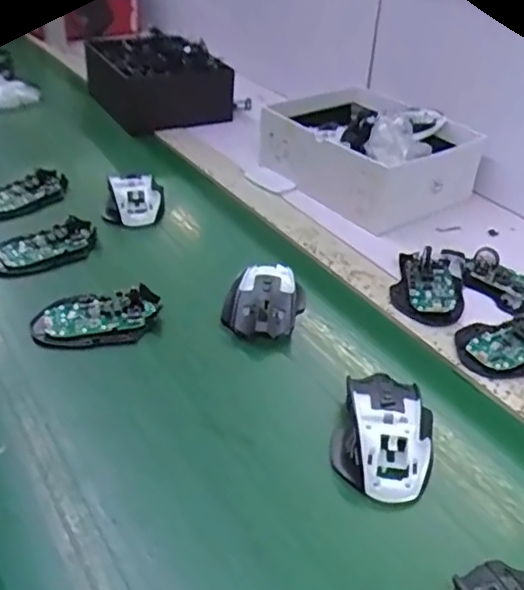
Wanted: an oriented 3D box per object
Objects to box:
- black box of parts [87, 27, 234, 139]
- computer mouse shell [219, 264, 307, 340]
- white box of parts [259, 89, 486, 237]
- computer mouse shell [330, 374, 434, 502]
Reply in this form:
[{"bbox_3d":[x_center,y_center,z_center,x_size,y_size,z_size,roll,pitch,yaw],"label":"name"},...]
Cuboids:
[{"bbox_3d":[-0.179,-0.365,1.032,0.193,0.092,0.230,-16,40,-23],"label":"black box of parts"},{"bbox_3d":[0.004,0.007,0.592,0.062,0.036,0.086,16,38,17],"label":"computer mouse shell"},{"bbox_3d":[0.147,-0.202,0.827,0.200,0.102,0.235,-26,45,-33],"label":"white box of parts"},{"bbox_3d":[0.094,0.101,0.471,0.071,0.036,0.108,8,37,7],"label":"computer mouse shell"}]

